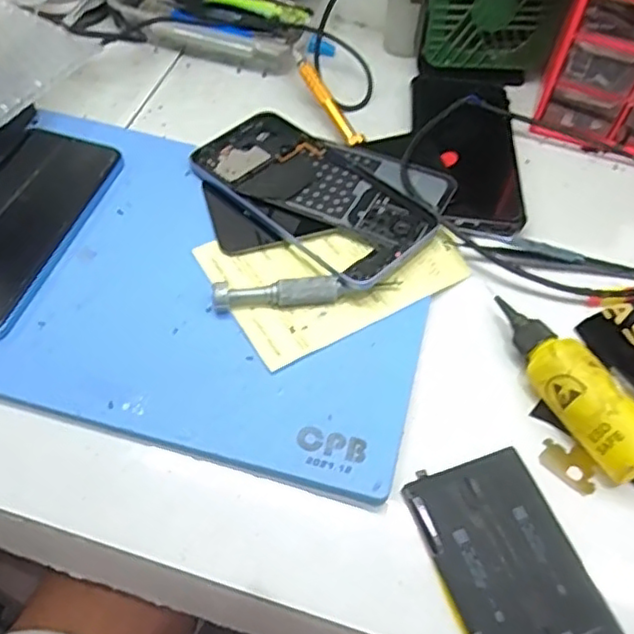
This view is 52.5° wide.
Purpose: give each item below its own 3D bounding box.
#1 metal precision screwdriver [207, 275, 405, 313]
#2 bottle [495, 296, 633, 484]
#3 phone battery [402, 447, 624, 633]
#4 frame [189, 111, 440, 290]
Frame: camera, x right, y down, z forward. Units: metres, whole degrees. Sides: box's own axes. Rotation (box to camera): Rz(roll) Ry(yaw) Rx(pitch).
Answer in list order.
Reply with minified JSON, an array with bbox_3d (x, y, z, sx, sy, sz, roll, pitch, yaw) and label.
[{"bbox_3d":[-0.006,-0.015,0.386,0.110,0.016,0.014,-2,56,-4],"label":"metal precision screwdriver"},{"bbox_3d":[0.137,0.037,0.355,0.035,0.036,0.114,-27,61,-19],"label":"bottle"},{"bbox_3d":[0.094,0.119,0.314,0.068,0.009,0.104,-16,58,-13],"label":"phone battery"},{"bbox_3d":[-0.004,-0.084,0.435,0.084,0.011,0.171,-38,60,-23],"label":"frame"}]

